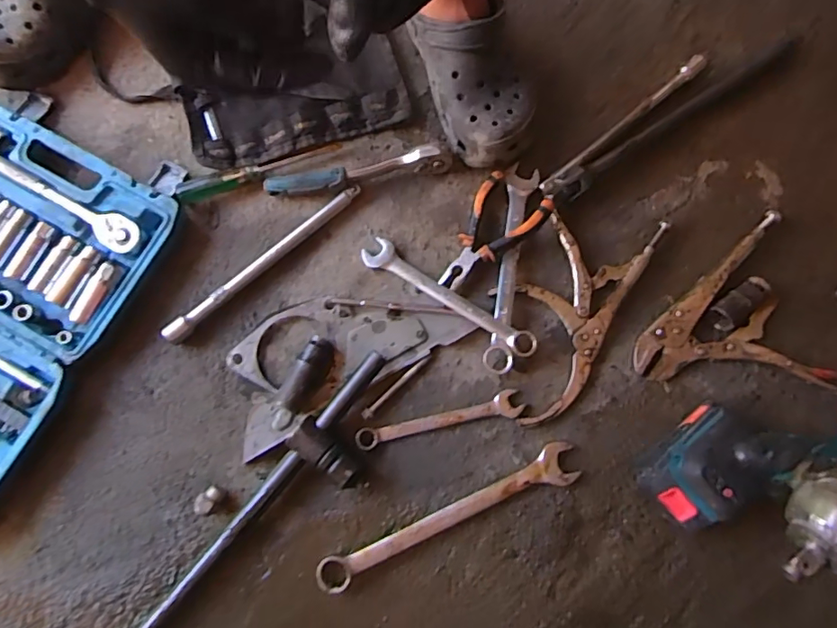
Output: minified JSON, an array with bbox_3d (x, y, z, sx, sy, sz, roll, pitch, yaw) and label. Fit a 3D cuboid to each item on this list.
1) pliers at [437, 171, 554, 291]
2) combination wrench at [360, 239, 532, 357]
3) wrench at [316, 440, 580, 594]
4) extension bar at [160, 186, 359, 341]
[{"bbox_3d":[0.083,-0.081,0.537,0.076,0.026,0.134,24,78,4],"label":"pliers"},{"bbox_3d":[0.031,-0.020,0.537,0.201,0.009,0.031,31,84,12],"label":"combination wrench"},{"bbox_3d":[0.028,0.193,0.501,0.263,0.012,0.039,-22,79,-6],"label":"wrench"},{"bbox_3d":[-0.163,-0.056,0.548,0.243,0.020,0.018,-41,81,-9],"label":"extension bar"}]

